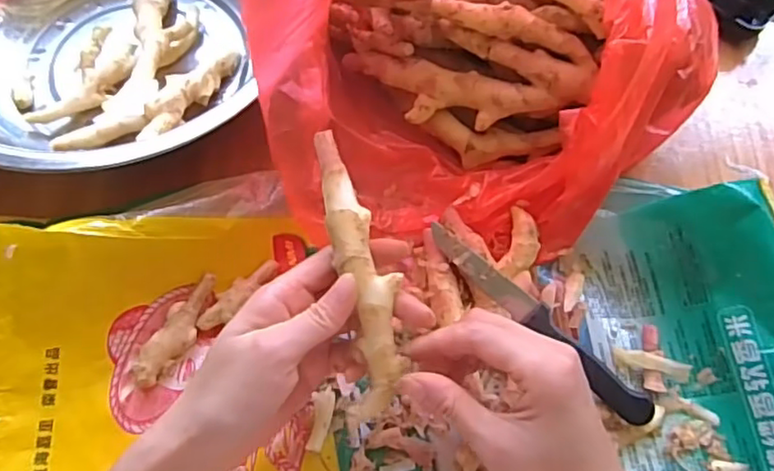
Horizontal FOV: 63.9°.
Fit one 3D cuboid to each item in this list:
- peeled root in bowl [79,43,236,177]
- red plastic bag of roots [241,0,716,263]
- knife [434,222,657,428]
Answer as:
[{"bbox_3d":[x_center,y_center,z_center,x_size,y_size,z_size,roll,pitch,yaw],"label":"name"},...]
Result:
[{"bbox_3d":[-0.157,-0.111,0.486,0.028,0.017,0.105,27,66,11],"label":"peeled root in bowl"},{"bbox_3d":[0.080,-0.161,0.403,0.290,0.218,0.320,19,65,8],"label":"red plastic bag of roots"},{"bbox_3d":[0.095,0.053,0.399,0.176,0.016,0.017,42,70,16],"label":"knife"}]

